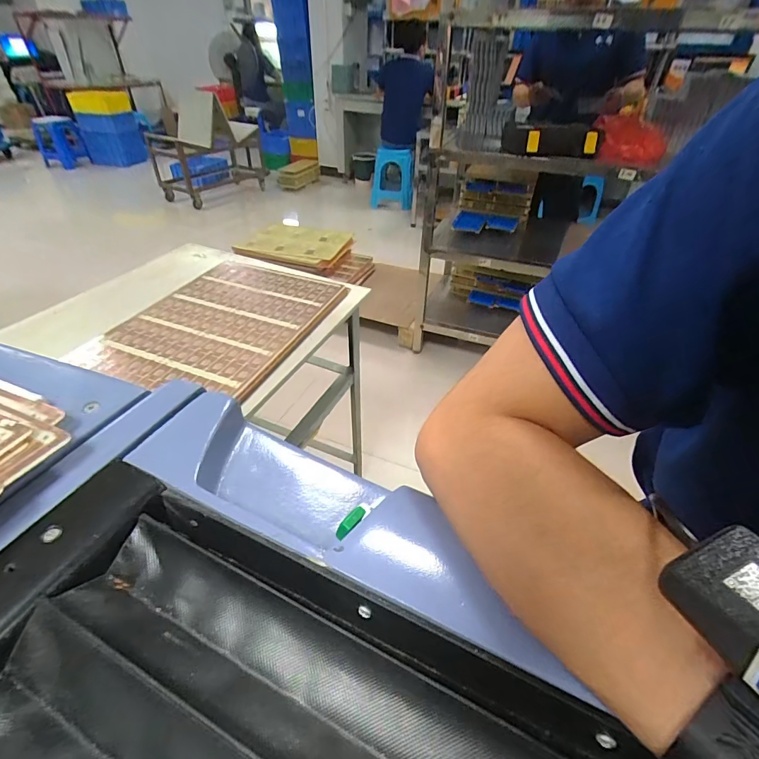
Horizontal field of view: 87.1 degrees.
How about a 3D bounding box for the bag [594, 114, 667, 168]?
[{"bbox_3d":[0.799,-0.764,1.277,0.258,0.143,0.027,-3,15,-14],"label":"bag"}]

